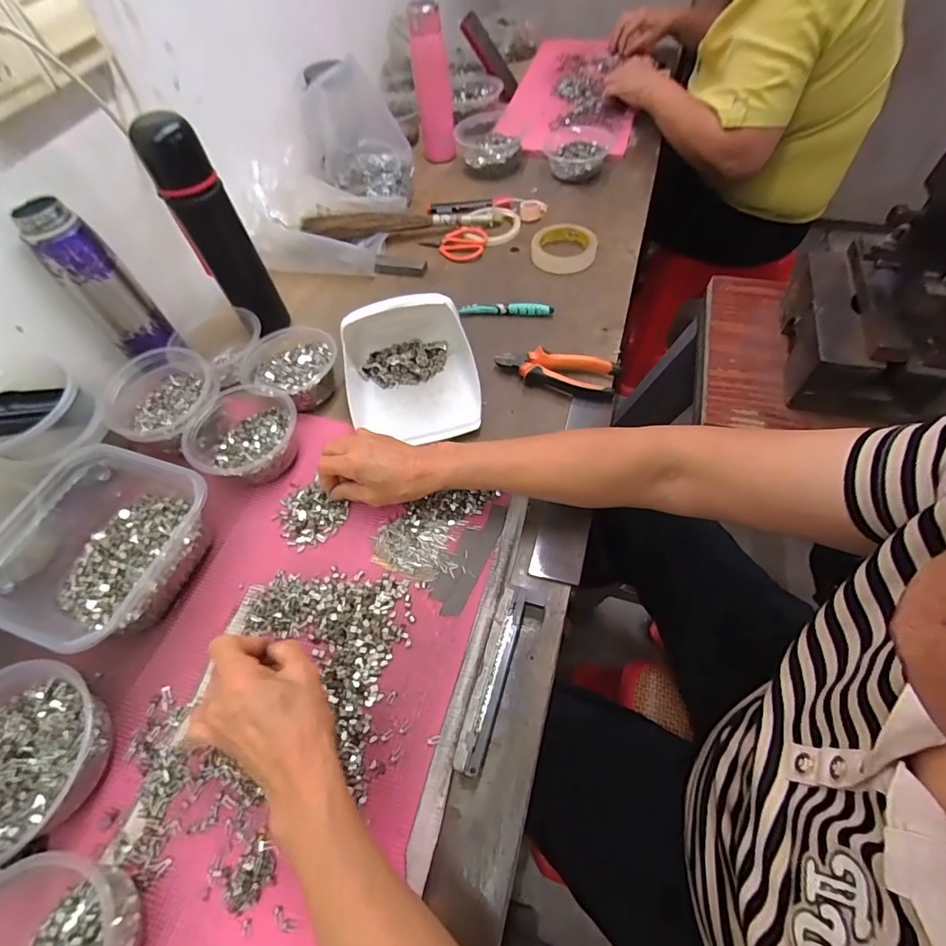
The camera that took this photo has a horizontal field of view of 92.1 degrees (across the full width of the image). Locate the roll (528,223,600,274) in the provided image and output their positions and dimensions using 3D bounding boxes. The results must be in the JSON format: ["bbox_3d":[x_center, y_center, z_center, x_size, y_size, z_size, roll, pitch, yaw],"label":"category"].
[{"bbox_3d":[0.140,-0.352,0.702,0.096,0.023,0.094,-3,57,4],"label":"roll"}]

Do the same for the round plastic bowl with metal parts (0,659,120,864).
[{"bbox_3d":[-0.350,0.222,0.352,0.118,0.067,0.134,13,60,12],"label":"round plastic bowl with metal parts"}]

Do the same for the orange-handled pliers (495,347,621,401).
[{"bbox_3d":[0.102,-0.125,0.567,0.146,0.028,0.056,14,60,14],"label":"orange-handled pliers"}]

